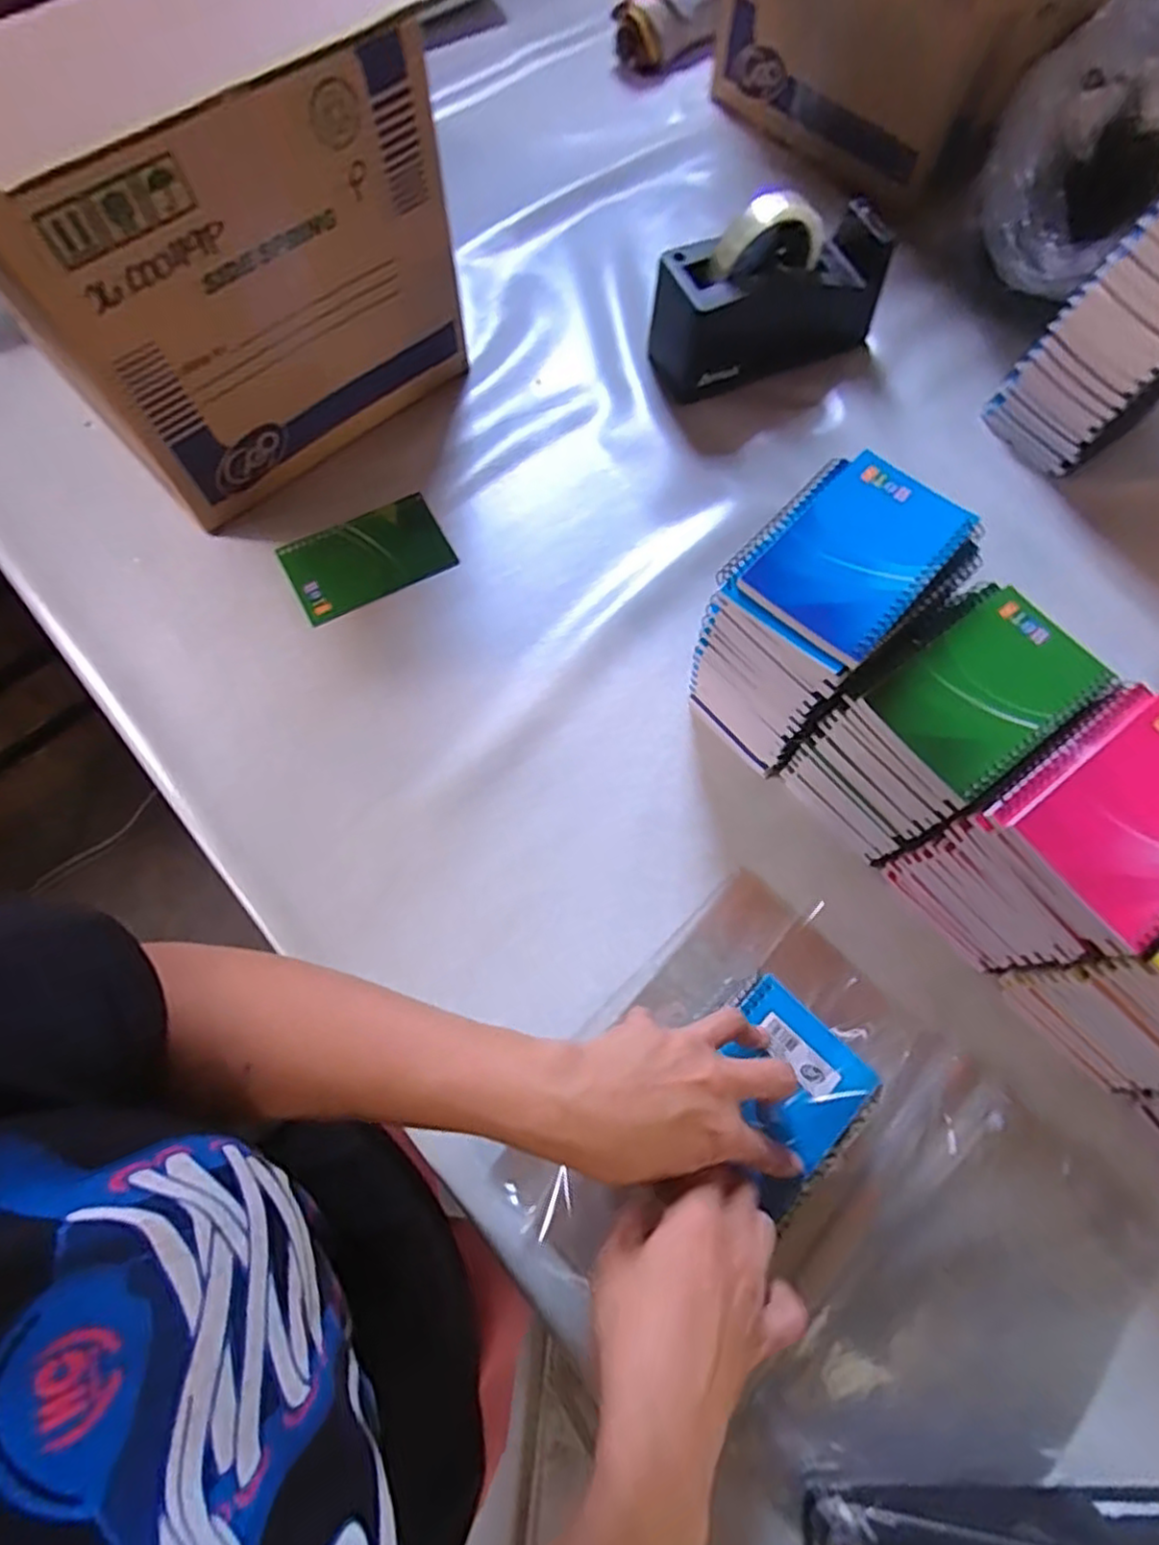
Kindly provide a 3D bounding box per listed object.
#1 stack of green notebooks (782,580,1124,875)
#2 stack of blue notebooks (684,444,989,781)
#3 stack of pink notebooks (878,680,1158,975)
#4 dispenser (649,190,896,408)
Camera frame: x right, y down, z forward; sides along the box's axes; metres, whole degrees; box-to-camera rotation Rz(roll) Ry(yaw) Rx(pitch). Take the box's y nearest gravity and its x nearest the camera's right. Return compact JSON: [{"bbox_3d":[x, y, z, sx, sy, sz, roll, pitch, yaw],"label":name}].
[{"bbox_3d":[0.227,-0.029,0.447,0.142,0.130,0.098,-39,77,-12],"label":"stack of green notebooks"},{"bbox_3d":[0.157,-0.101,0.459,0.148,0.152,0.104,-43,78,-13],"label":"stack of blue notebooks"},{"bbox_3d":[0.290,0.042,0.416,0.135,0.139,0.100,-34,76,-11],"label":"stack of pink notebooks"},{"bbox_3d":[0.170,-0.420,0.583,0.207,0.119,0.073,-21,74,-8],"label":"dispenser"}]

